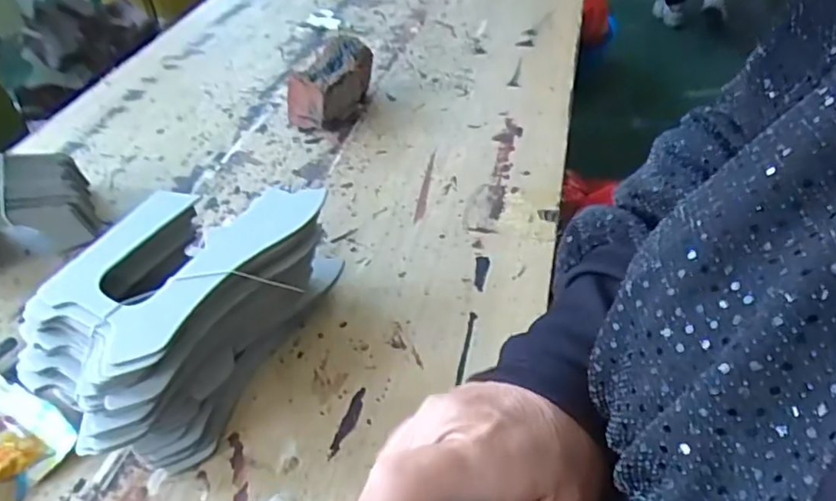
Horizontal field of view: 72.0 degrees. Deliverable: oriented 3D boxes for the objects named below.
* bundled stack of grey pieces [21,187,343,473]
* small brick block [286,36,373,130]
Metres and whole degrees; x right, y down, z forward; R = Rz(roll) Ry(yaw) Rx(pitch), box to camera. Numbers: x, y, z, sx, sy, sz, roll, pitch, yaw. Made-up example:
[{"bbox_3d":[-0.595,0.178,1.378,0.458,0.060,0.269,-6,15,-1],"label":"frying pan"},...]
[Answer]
[{"bbox_3d":[-0.160,0.038,0.407,0.122,0.092,0.199,21,49,22],"label":"bundled stack of grey pieces"},{"bbox_3d":[-0.099,-0.189,0.655,0.065,0.065,0.105,12,46,14],"label":"small brick block"}]

